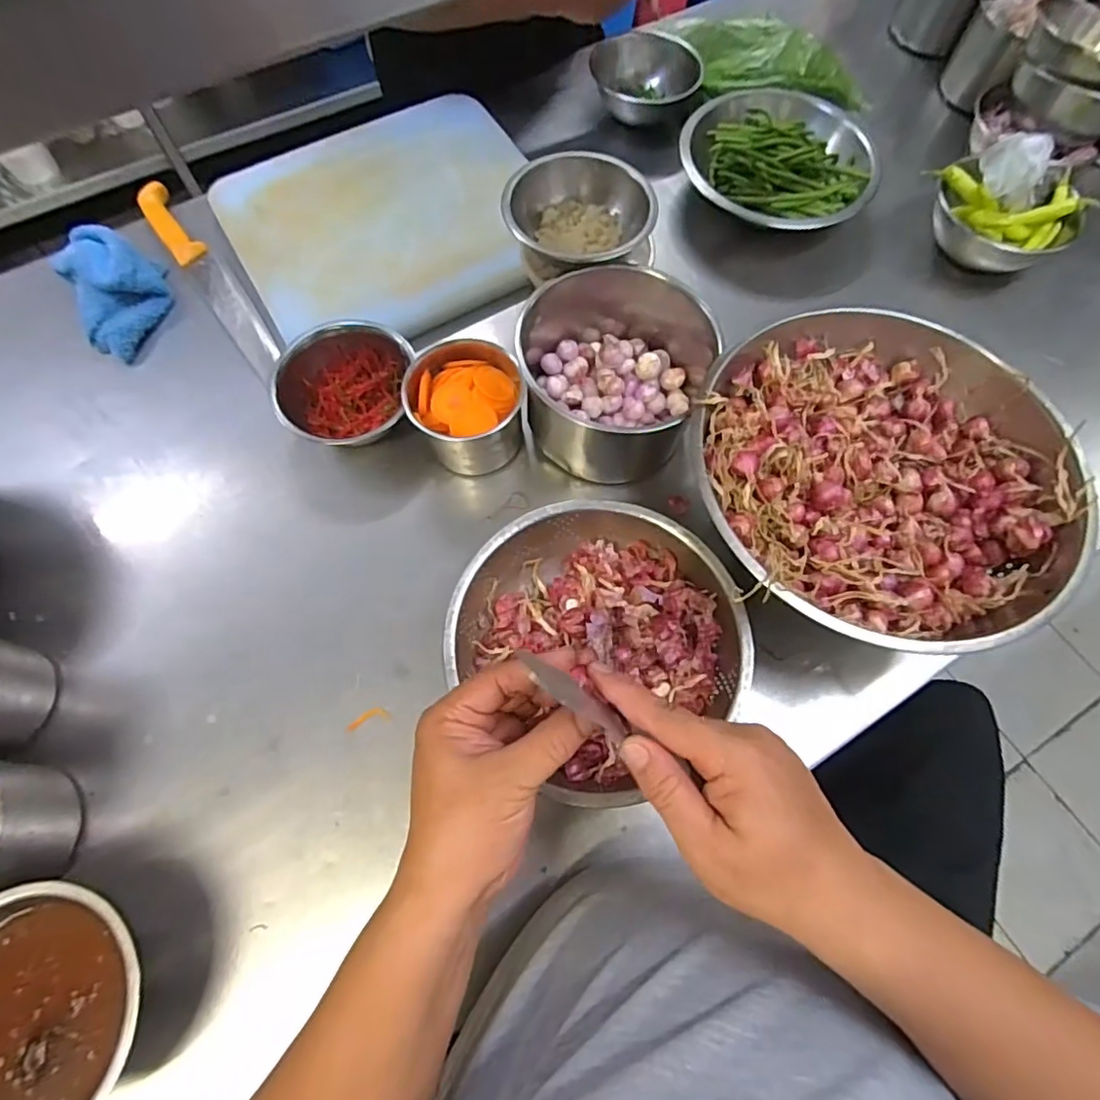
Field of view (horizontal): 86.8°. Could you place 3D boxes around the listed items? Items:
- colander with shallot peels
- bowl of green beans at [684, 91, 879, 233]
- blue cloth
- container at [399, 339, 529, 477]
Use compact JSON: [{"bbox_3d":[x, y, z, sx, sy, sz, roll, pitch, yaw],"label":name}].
[{"bbox_3d":[0.040,0.079,0.531,0.239,0.099,0.226,0,69,-1],"label":"colander with shallot peels"},{"bbox_3d":[0.302,-0.507,0.777,0.251,0.083,0.194,-1,69,-1],"label":"bowl of green beans"},{"bbox_3d":[-0.528,-0.322,0.715,0.110,0.070,0.180,-30,72,-12],"label":"blue cloth"},{"bbox_3d":[-0.087,-0.152,0.628,0.114,0.093,0.111,0,69,-1],"label":"container"}]

